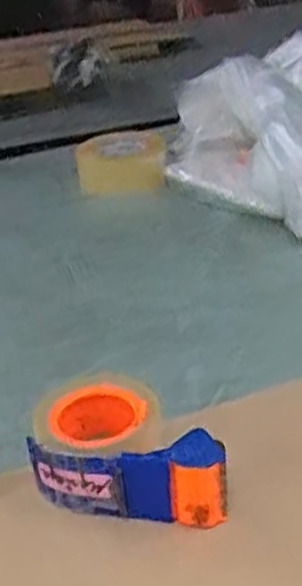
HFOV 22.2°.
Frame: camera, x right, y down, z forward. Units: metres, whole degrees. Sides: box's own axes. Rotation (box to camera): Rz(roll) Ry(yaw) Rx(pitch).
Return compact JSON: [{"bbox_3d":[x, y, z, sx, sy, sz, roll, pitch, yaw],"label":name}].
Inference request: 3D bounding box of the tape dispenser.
[{"bbox_3d":[-0.016,0.127,0.602,0.160,0.068,0.093,3,31,13],"label":"tape dispenser"}]

